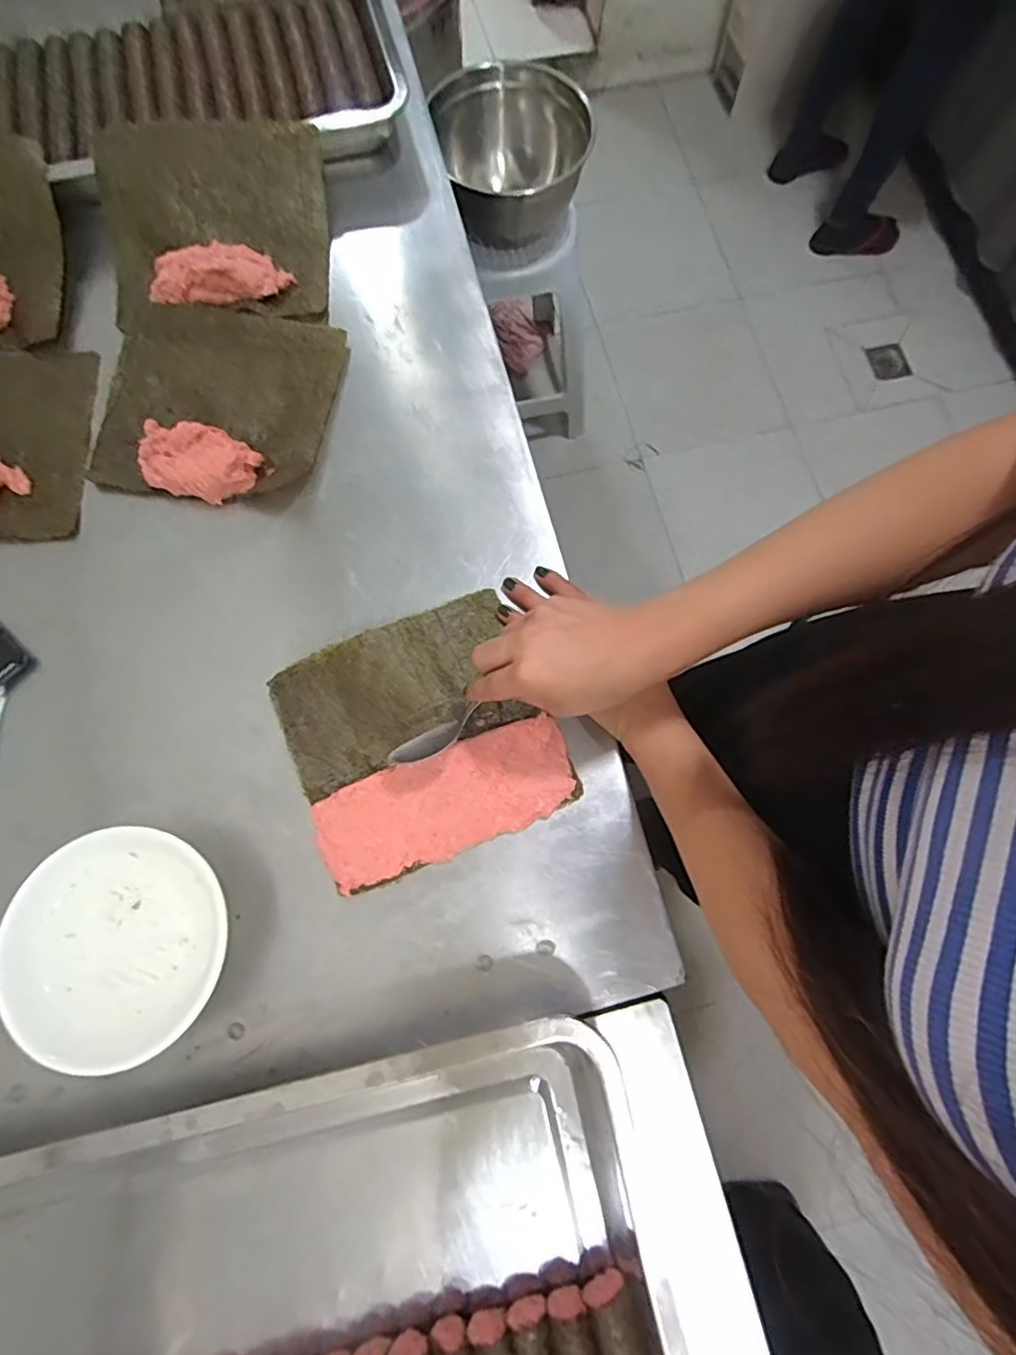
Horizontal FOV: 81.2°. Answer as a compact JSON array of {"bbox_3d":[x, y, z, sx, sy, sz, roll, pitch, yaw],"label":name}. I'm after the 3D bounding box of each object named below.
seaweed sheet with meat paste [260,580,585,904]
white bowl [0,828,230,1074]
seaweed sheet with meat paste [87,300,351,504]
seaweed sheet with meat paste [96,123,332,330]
[{"bbox_3d":[-0.067,0.043,0.458,0.190,0.015,0.183,-22,76,-6],"label":"seaweed sheet with meat paste"},{"bbox_3d":[-0.262,0.177,0.403,0.131,0.055,0.140,0,76,-1],"label":"white bowl"},{"bbox_3d":[-0.259,-0.247,0.518,0.195,0.032,0.188,8,76,1],"label":"seaweed sheet with meat paste"},{"bbox_3d":[-0.276,-0.425,0.549,0.200,0.039,0.176,-2,76,-2],"label":"seaweed sheet with meat paste"}]

